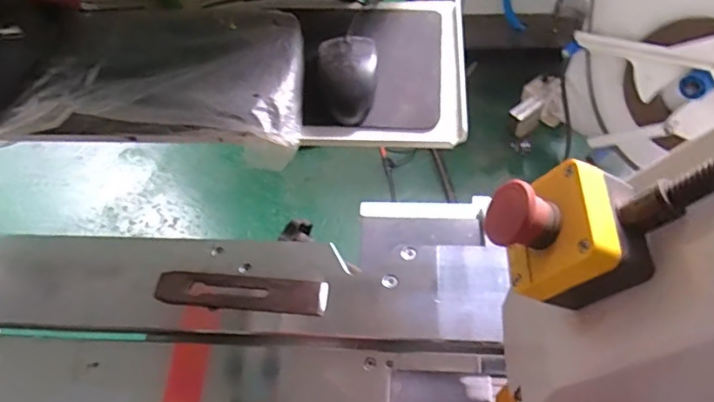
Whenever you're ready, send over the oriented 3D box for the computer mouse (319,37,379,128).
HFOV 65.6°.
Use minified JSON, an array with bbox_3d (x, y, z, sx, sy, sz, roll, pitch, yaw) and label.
[{"bbox_3d":[-0.008,-0.127,0.556,0.055,0.031,0.105,-2,55,1],"label":"computer mouse"}]

